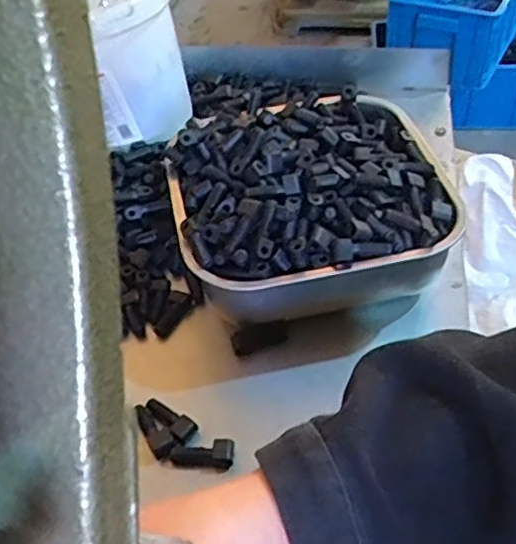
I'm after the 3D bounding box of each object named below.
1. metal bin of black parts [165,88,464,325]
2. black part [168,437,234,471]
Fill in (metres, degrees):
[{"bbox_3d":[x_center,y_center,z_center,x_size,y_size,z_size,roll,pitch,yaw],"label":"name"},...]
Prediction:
[{"bbox_3d":[0.032,-0.046,0.456,0.176,0.086,0.171,-11,46,-6],"label":"metal bin of black parts"},{"bbox_3d":[-0.032,0.101,0.367,0.035,0.009,0.017,4,46,9],"label":"black part"}]

